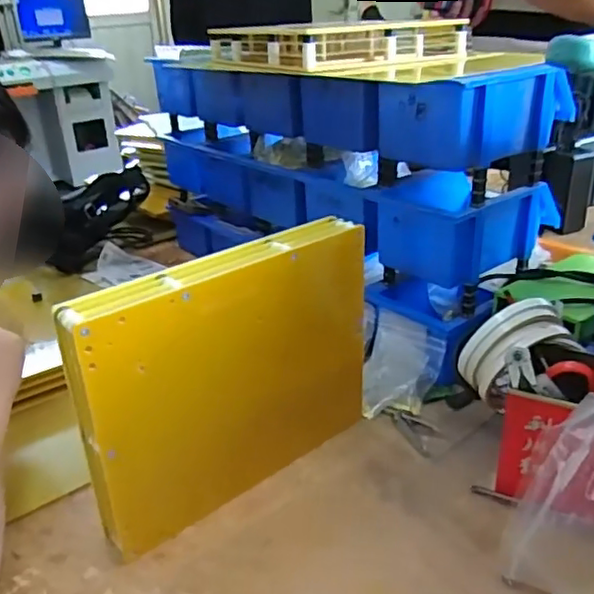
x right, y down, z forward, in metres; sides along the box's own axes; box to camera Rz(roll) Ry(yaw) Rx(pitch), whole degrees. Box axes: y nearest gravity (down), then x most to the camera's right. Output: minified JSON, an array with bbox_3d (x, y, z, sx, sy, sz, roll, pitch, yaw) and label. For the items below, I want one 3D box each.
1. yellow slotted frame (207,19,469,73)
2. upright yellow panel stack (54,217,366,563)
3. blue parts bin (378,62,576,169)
[{"bbox_3d":[0.033,-0.289,0.690,0.190,0.043,0.251,-17,30,-25],"label":"yellow slotted frame"},{"bbox_3d":[-0.047,0.061,0.472,0.252,0.193,0.033,-24,34,-34],"label":"upright yellow panel stack"},{"bbox_3d":[0.173,-0.181,0.578,0.169,0.072,0.110,-26,35,-36],"label":"blue parts bin"}]

